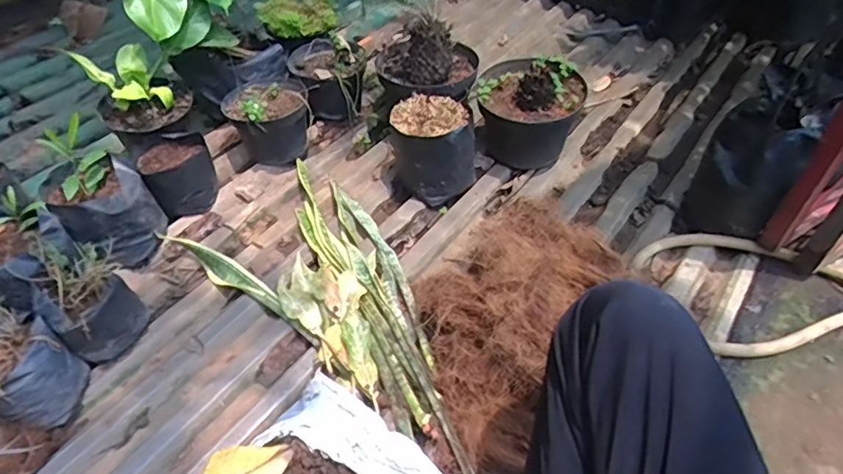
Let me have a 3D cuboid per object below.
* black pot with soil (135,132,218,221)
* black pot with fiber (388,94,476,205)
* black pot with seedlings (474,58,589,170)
[{"bbox_3d":[-0.459,-0.120,1.082,0.121,0.131,0.113,2,47,-3],"label":"black pot with soil"},{"bbox_3d":[0.020,-0.164,1.110,0.144,0.166,0.152,2,47,-3],"label":"black pot with fiber"},{"bbox_3d":[0.220,-0.260,1.184,0.212,0.176,0.173,10,47,5],"label":"black pot with seedlings"}]

